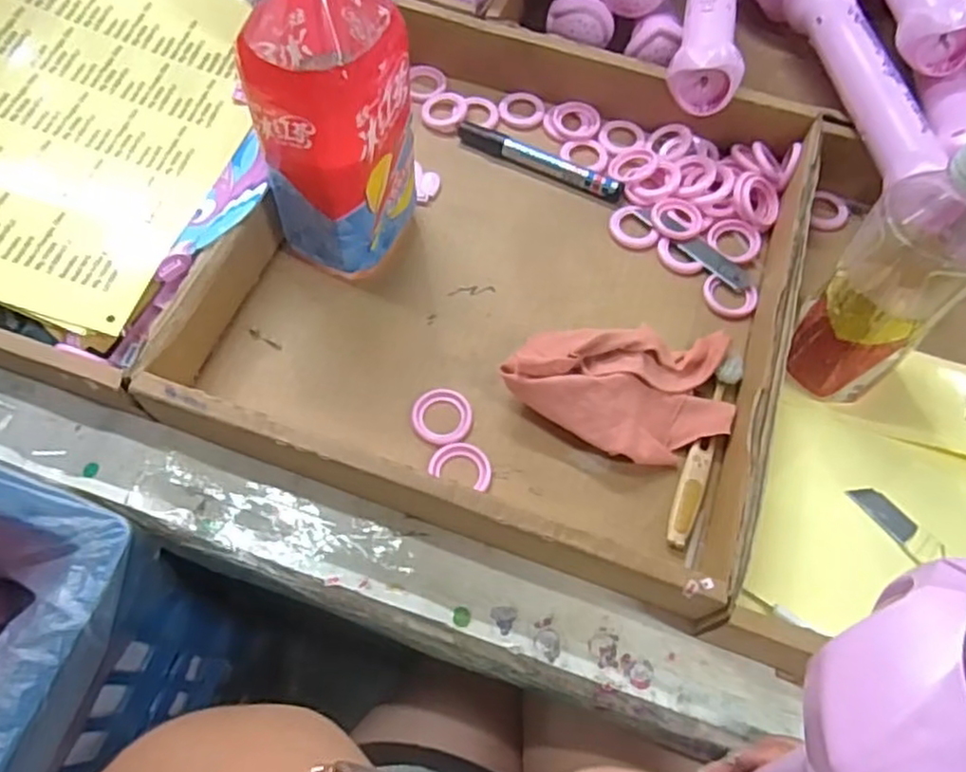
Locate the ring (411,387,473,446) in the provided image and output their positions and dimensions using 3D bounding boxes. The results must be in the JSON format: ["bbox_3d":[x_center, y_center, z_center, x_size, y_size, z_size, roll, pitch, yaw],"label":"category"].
[{"bbox_3d":[-0.026,0.019,0.446,0.037,0.006,0.037,1,64,-2],"label":"ring"}]

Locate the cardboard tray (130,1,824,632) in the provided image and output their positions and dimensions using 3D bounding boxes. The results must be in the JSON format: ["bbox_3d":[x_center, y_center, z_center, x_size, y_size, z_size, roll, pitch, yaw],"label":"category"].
[{"bbox_3d":[0.028,-0.090,0.474,0.344,0.056,0.377,20,65,7],"label":"cardboard tray"}]

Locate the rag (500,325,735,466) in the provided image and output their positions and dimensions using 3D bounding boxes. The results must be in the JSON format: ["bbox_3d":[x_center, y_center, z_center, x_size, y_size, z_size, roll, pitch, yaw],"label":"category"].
[{"bbox_3d":[0.091,0.004,0.437,0.150,0.039,0.086,-6,65,-5],"label":"rag"}]

